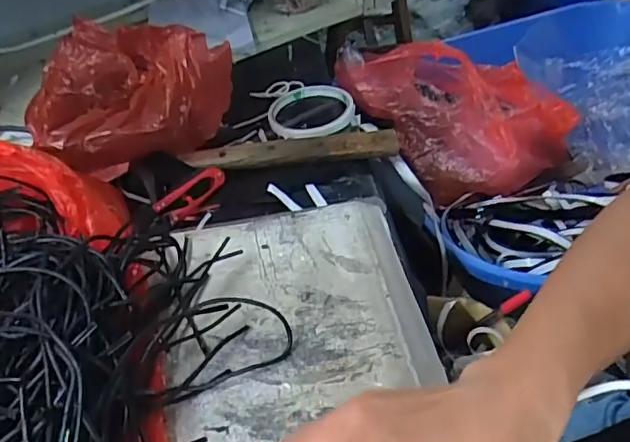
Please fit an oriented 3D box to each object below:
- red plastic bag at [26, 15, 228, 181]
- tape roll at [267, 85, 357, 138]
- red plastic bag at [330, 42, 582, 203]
[{"bbox_3d":[-0.177,-0.120,0.524,0.183,0.098,0.197,-19,43,-14],"label":"red plastic bag"},{"bbox_3d":[-0.005,-0.108,0.560,0.086,0.019,0.093,-3,42,3],"label":"tape roll"},{"bbox_3d":[0.197,-0.158,0.741,0.250,0.138,0.238,-30,47,-24],"label":"red plastic bag"}]

